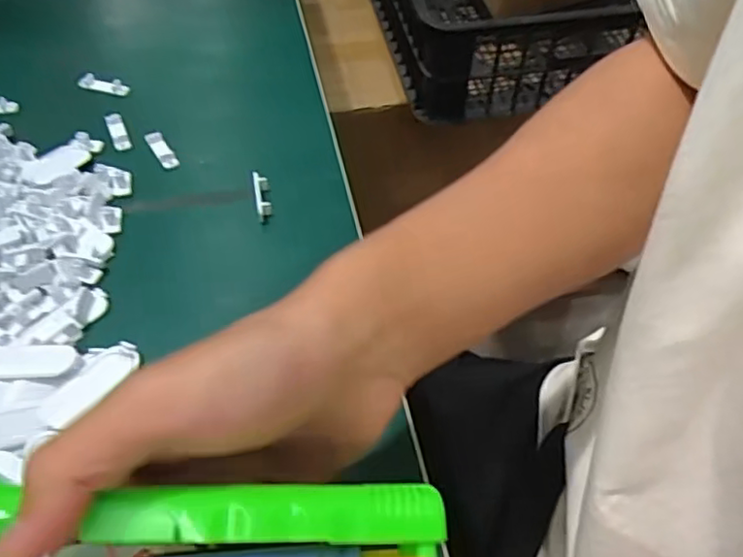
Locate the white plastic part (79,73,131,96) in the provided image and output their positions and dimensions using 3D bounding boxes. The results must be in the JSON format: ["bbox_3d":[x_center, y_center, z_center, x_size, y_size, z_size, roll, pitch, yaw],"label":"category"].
[{"bbox_3d":[-0.193,-0.140,0.455,0.039,0.006,0.012,11,53,10],"label":"white plastic part"}]

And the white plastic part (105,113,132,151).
[{"bbox_3d":[-0.171,-0.100,0.422,0.011,0.004,0.034,-22,55,-15],"label":"white plastic part"}]

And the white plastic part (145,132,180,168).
[{"bbox_3d":[-0.139,-0.086,0.413,0.011,0.004,0.036,-28,57,-19],"label":"white plastic part"}]

